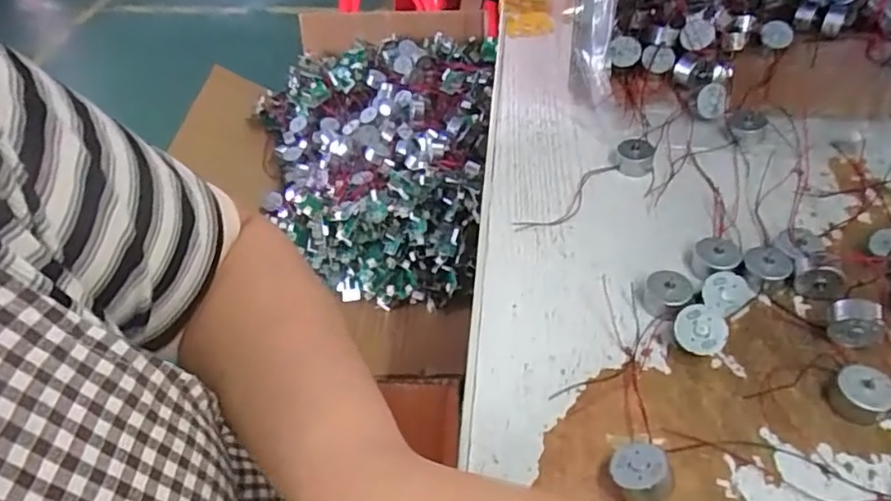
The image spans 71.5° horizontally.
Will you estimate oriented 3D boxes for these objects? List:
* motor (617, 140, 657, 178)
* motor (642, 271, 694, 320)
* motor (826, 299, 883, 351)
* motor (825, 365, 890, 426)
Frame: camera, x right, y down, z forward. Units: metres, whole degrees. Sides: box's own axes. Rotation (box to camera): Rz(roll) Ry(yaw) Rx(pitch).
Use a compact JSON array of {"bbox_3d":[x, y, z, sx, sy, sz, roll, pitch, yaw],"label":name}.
[{"bbox_3d":[0.125,-0.062,0.406,0.023,0.011,0.023,10,48,14],"label":"motor"},{"bbox_3d":[0.117,0.024,0.326,0.023,0.013,0.026,11,48,16],"label":"motor"},{"bbox_3d":[0.199,0.036,0.301,0.024,0.024,0.011,13,49,17],"label":"motor"},{"bbox_3d":[0.188,0.065,0.280,0.020,0.015,0.024,-35,53,-25],"label":"motor"}]

